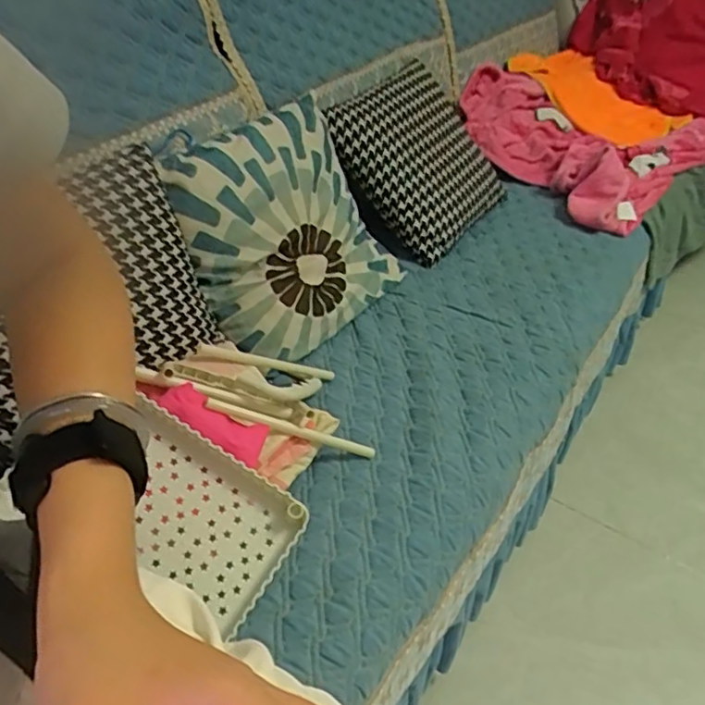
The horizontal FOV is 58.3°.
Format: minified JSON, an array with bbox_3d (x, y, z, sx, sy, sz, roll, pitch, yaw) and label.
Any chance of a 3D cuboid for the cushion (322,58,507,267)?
[{"bbox_3d":[0.122,-0.377,1.281,0.346,0.089,0.391,49,49,-3],"label":"cushion"}]

